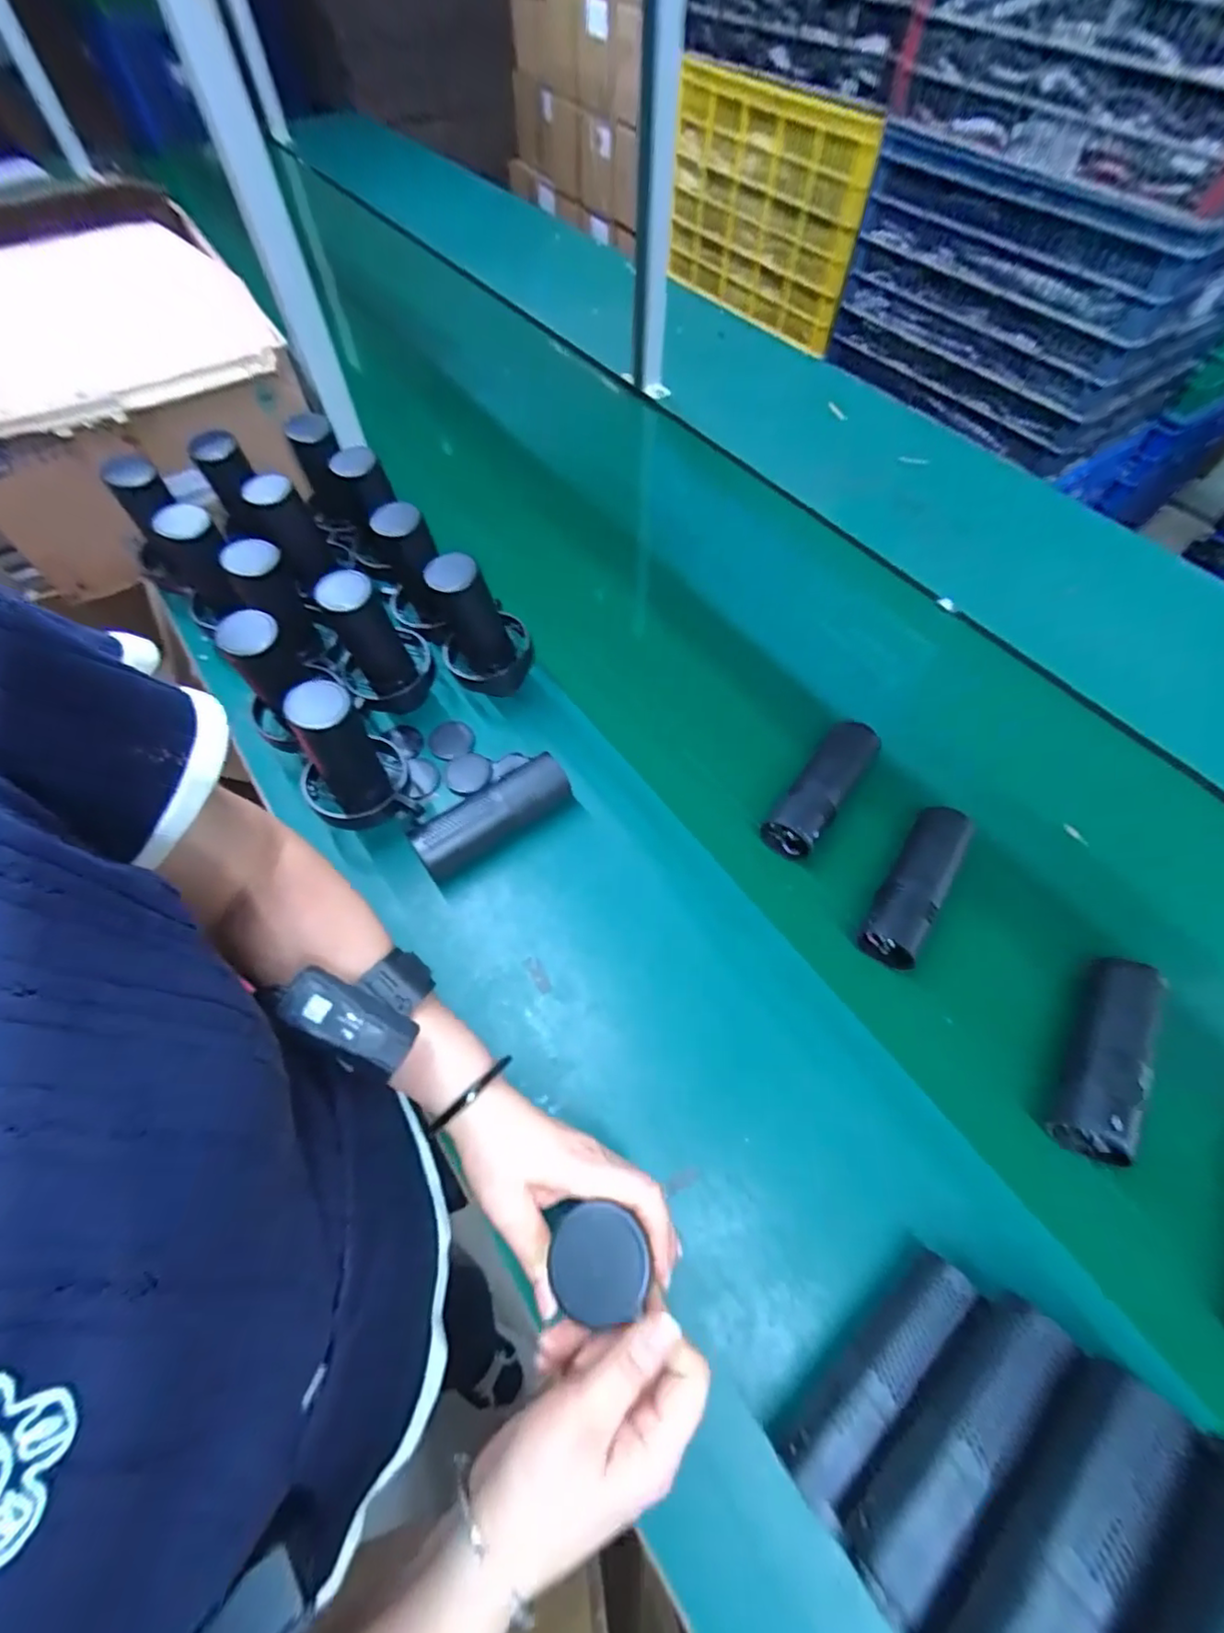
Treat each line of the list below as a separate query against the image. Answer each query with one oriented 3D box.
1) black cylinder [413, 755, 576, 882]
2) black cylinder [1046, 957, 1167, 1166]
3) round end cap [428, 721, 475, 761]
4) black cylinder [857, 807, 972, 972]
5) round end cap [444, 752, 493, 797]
[{"bbox_3d":[-0.118,-0.002,0.600,0.165,0.054,0.050,-34,66,-17],"label":"black cylinder"},{"bbox_3d":[0.408,0.191,0.491,0.058,0.054,0.171,28,64,14],"label":"black cylinder"},{"bbox_3d":[-0.181,-0.085,0.676,0.049,0.010,0.054,-34,66,-17],"label":"round end cap"},{"bbox_3d":[0.291,0.066,0.581,0.057,0.065,0.165,30,65,15],"label":"black cylinder"},{"bbox_3d":[-0.157,-0.048,0.649,0.048,0.007,0.047,0,61,0],"label":"round end cap"}]

